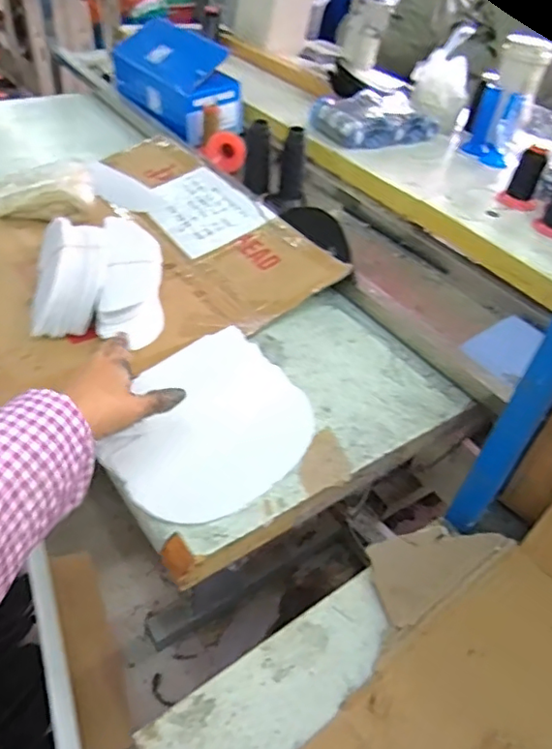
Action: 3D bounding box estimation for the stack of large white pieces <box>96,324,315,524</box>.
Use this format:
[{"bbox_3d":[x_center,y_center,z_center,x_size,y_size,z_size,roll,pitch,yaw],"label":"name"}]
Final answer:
[{"bbox_3d":[-0.069,0.050,0.599,0.191,0.024,0.231,33,50,24],"label":"stack of large white pieces"}]

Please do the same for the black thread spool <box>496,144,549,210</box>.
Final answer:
[{"bbox_3d":[0.405,-0.318,0.906,0.057,0.088,0.051,25,47,17],"label":"black thread spool"}]

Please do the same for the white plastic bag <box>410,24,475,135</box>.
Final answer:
[{"bbox_3d":[0.340,-0.603,1.158,0.116,0.173,0.121,14,44,7],"label":"white plastic bag"}]

